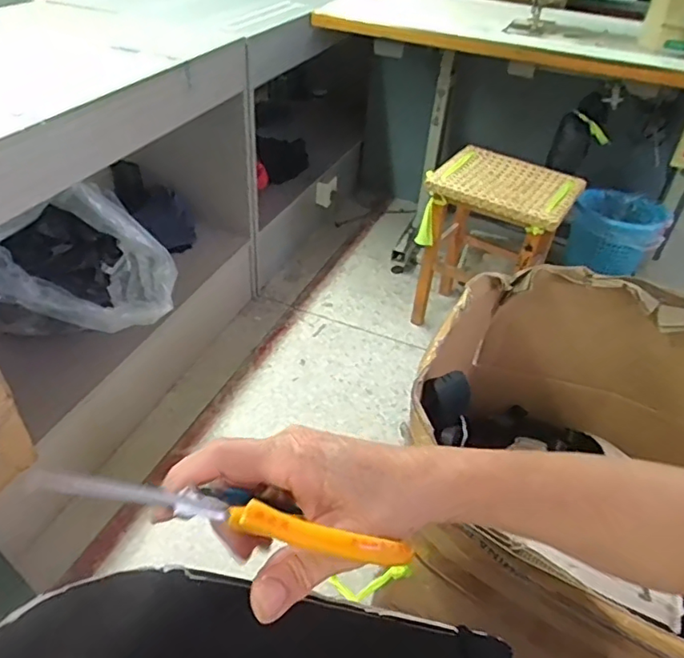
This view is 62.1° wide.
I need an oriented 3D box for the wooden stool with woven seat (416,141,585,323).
[{"bbox_3d":[0.411,-0.225,1.606,0.359,0.464,0.327,22,43,19],"label":"wooden stool with woven seat"}]

